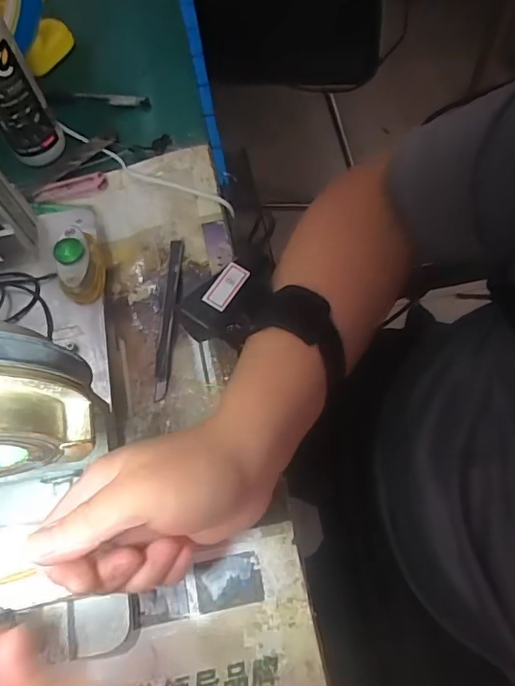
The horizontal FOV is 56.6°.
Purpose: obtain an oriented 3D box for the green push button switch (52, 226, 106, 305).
[{"bbox_3d":[-0.145,-0.064,0.392,0.030,0.033,0.057,-12,67,-3],"label":"green push button switch"}]

